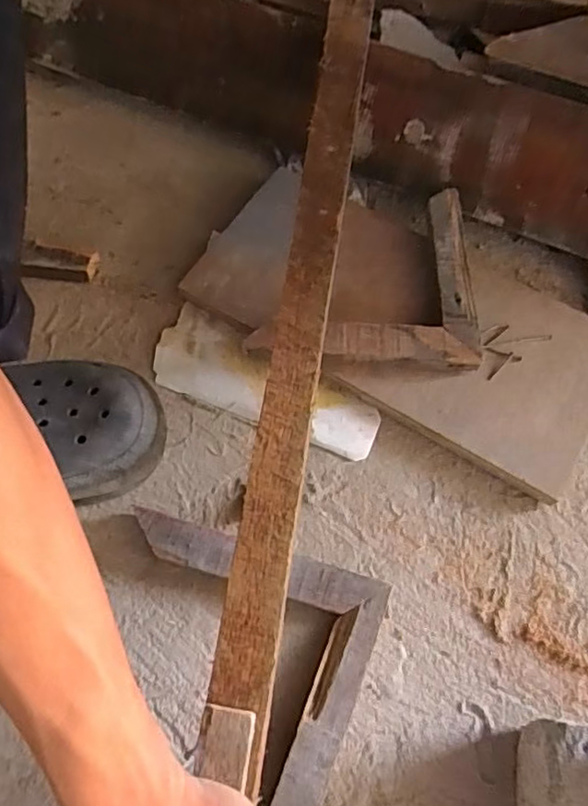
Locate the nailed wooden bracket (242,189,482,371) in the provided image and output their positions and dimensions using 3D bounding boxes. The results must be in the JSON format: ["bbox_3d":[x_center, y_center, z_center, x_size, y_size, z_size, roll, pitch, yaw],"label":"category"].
[{"bbox_3d":[0.062,-0.115,0.545,0.192,0.027,0.180,2,64,0],"label":"nailed wooden bracket"}]

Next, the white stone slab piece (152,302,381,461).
[{"bbox_3d":[-0.027,-0.013,0.523,0.206,0.012,0.075,27,67,11],"label":"white stone slab piece"}]

